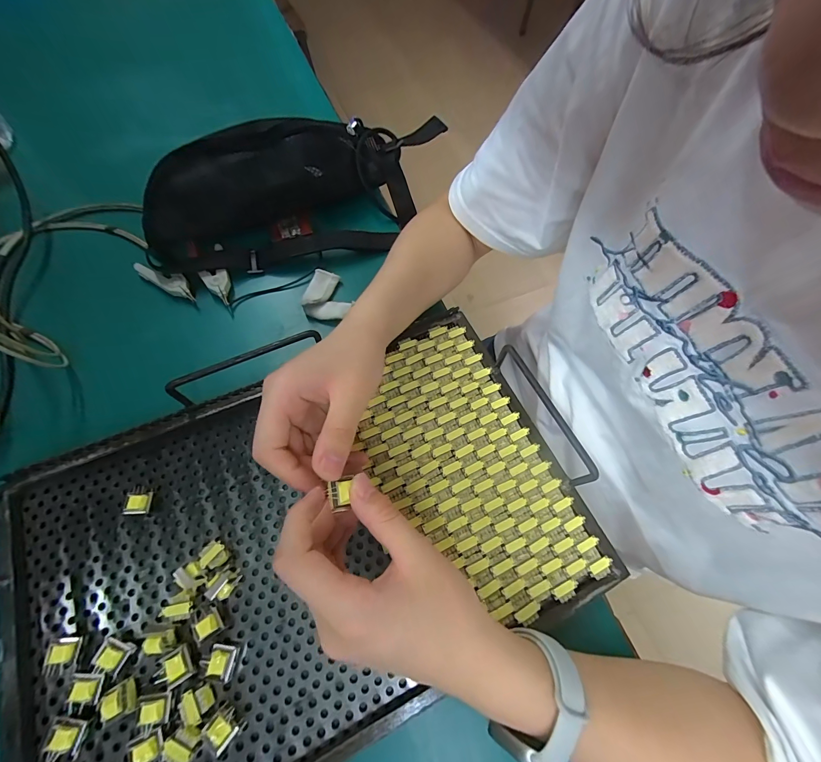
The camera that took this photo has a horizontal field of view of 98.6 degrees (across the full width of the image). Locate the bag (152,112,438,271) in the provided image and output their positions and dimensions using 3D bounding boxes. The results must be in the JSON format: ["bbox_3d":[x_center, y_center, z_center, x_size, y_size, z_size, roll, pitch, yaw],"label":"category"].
[{"bbox_3d":[-0.125,-0.221,0.403,0.335,0.071,0.137,-13,67,-9],"label":"bag"}]

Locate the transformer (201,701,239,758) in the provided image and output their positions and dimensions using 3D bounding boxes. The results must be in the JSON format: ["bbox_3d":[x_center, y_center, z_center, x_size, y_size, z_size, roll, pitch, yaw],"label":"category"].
[{"bbox_3d":[-0.121,0.225,0.232,0.019,0.019,0.018,36,69,13],"label":"transformer"}]

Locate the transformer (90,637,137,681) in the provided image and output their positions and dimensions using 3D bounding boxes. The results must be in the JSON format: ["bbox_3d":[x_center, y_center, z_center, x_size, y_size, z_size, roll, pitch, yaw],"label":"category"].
[{"bbox_3d":[-0.205,0.191,0.244,0.019,0.015,0.019,24,66,8],"label":"transformer"}]

